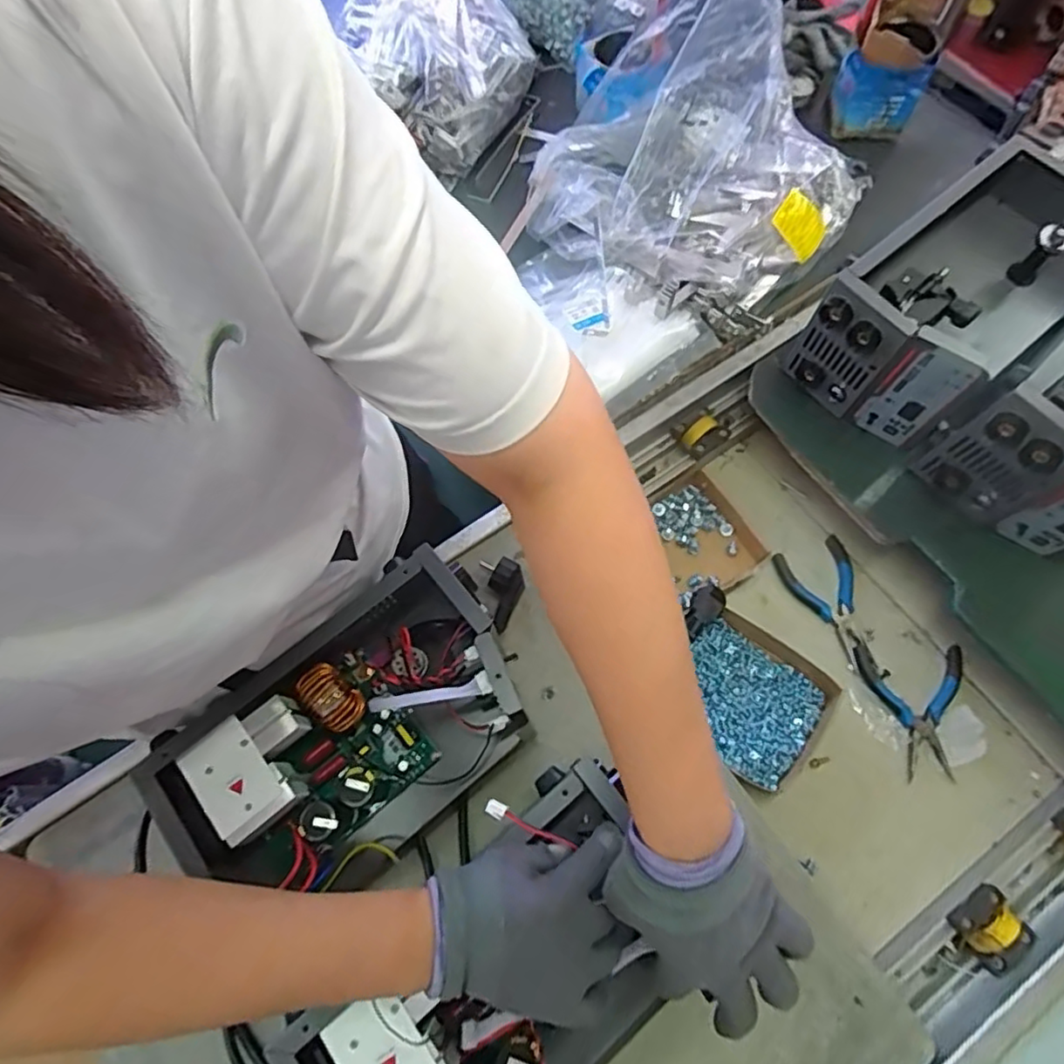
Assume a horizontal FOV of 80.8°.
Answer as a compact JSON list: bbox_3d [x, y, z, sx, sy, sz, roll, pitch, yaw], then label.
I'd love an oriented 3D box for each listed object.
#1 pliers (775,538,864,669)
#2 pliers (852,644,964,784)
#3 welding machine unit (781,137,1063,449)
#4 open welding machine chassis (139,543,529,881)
[{"bbox_3d":[0.350,0.081,0.729,0.086,0.010,0.142,-17,69,-4],"label":"pliers"},{"bbox_3d":[0.422,0.195,0.682,0.111,0.012,0.137,-1,68,2],"label":"pliers"},{"bbox_3d":[0.455,-0.246,0.680,0.300,0.162,0.157,-36,71,-11],"label":"welding machine unit"},{"bbox_3d":[-0.134,0.168,0.541,0.262,0.145,0.179,-40,72,-13],"label":"open welding machine chassis"}]

